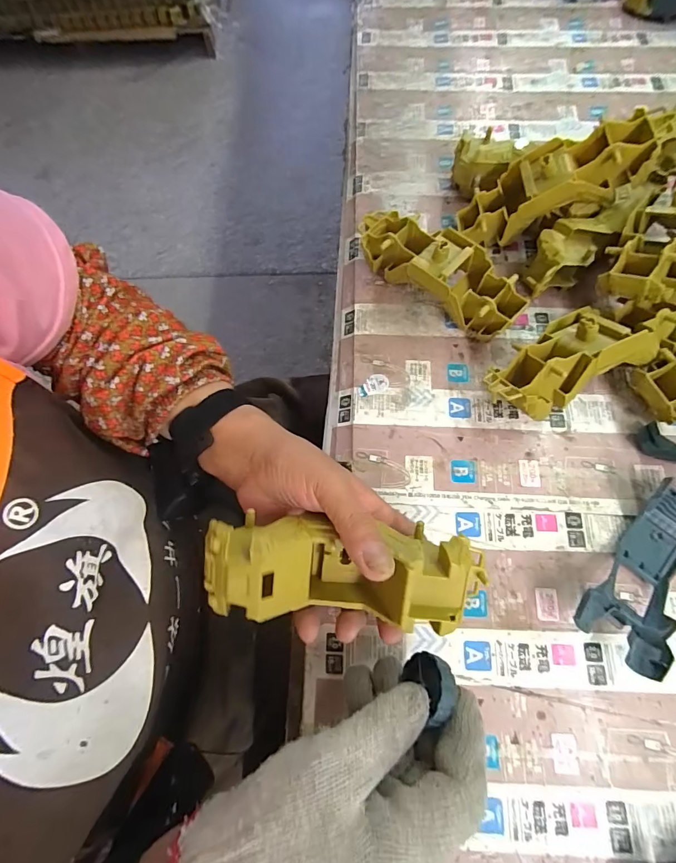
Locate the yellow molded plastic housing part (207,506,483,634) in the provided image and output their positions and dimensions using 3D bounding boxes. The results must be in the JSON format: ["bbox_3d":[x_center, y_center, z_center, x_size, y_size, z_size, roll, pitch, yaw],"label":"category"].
[{"bbox_3d":[0.007,0.085,0.258,0.171,0.060,0.060,5,69,-4],"label":"yellow molded plastic housing part"}]

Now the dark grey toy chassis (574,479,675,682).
[{"bbox_3d":[0.231,0.104,0.306,0.057,0.036,0.137,40,76,15],"label":"dark grey toy chassis"}]

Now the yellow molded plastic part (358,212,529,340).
[{"bbox_3d":[0.094,-0.154,0.398,0.171,0.052,0.058,42,76,16],"label":"yellow molded plastic part"}]

